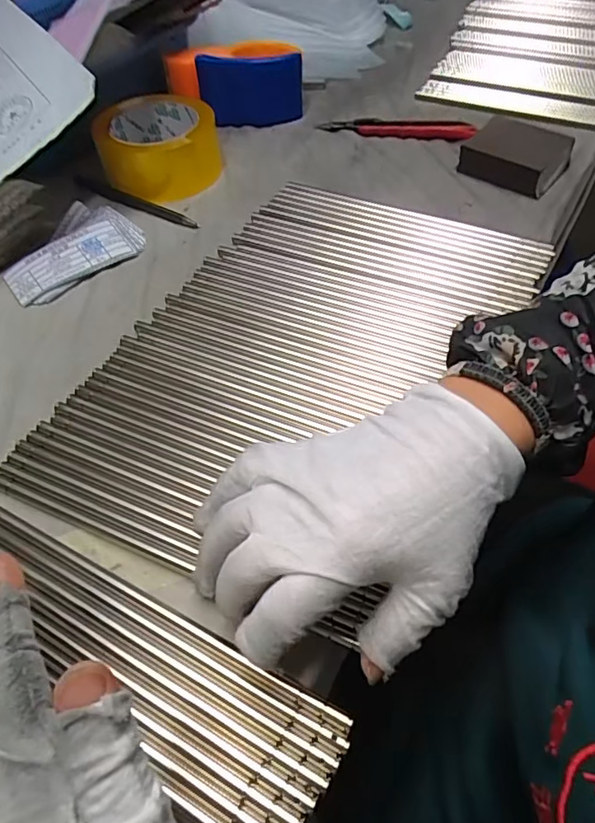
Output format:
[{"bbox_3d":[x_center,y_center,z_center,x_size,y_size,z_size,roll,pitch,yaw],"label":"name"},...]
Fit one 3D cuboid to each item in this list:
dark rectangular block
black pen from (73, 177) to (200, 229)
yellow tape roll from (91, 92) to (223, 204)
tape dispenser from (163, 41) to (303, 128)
[{"bbox_3d":[0.197,-0.232,0.466,0.080,0.024,0.072,29,61,21],"label":"dark rectangular block"},{"bbox_3d":[-0.144,-0.184,0.455,0.137,0.006,0.007,25,59,19],"label":"black pen"},{"bbox_3d":[-0.126,-0.249,0.478,0.102,0.051,0.102,-5,54,-1],"label":"yellow tape roll"},{"bbox_3d":[-0.061,-0.333,0.530,0.134,0.057,0.083,-13,55,-7],"label":"tape dispenser"}]

